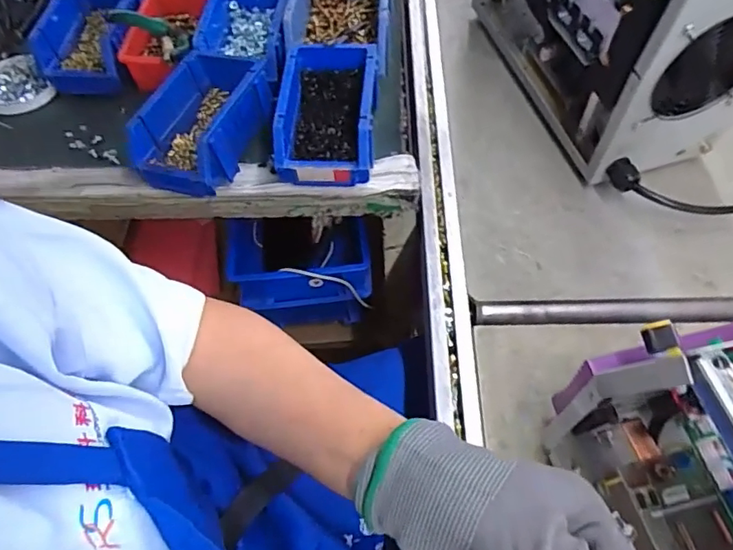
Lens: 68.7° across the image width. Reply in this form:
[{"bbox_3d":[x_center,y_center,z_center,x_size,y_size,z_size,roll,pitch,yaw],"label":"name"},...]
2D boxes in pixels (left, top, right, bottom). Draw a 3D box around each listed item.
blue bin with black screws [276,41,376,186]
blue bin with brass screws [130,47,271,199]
[{"bbox_3d":[-0.041,-0.179,0.584,0.098,0.059,0.159,2,60,4],"label":"blue bin with black screws"},{"bbox_3d":[-0.176,-0.168,0.582,0.103,0.073,0.163,19,63,13],"label":"blue bin with brass screws"}]

